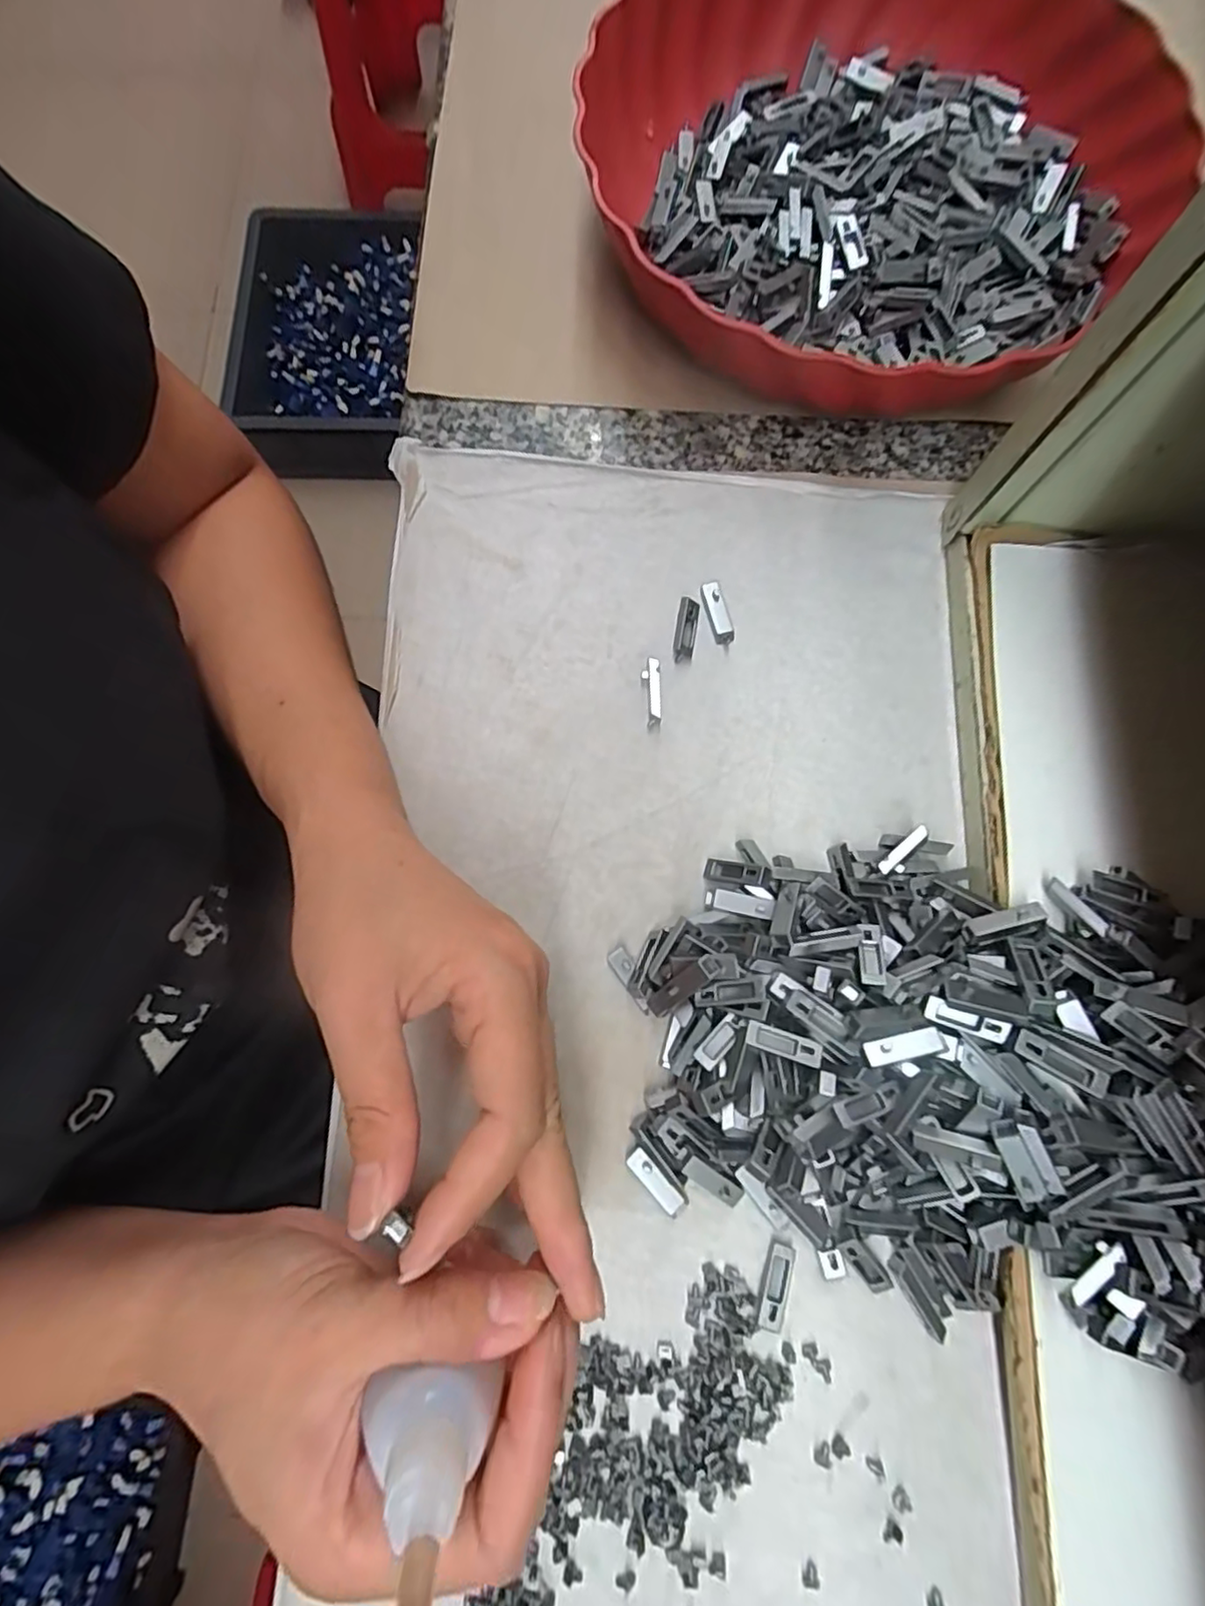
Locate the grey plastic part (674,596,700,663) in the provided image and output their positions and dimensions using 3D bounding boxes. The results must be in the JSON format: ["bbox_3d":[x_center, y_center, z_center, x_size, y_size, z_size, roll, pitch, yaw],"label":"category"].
[{"bbox_3d":[0.034,-0.070,0.261,0.008,0.004,0.027,8,78,2],"label":"grey plastic part"}]

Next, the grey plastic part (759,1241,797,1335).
[{"bbox_3d":[0.058,0.159,0.211,0.009,0.006,0.024,17,78,4],"label":"grey plastic part"}]

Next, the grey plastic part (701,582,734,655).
[{"bbox_3d":[0.048,-0.077,0.263,0.008,0.005,0.029,-16,78,-3],"label":"grey plastic part"}]

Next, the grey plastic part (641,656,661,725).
[{"bbox_3d":[0.020,-0.043,0.253,0.007,0.009,0.025,-1,78,0],"label":"grey plastic part"}]

